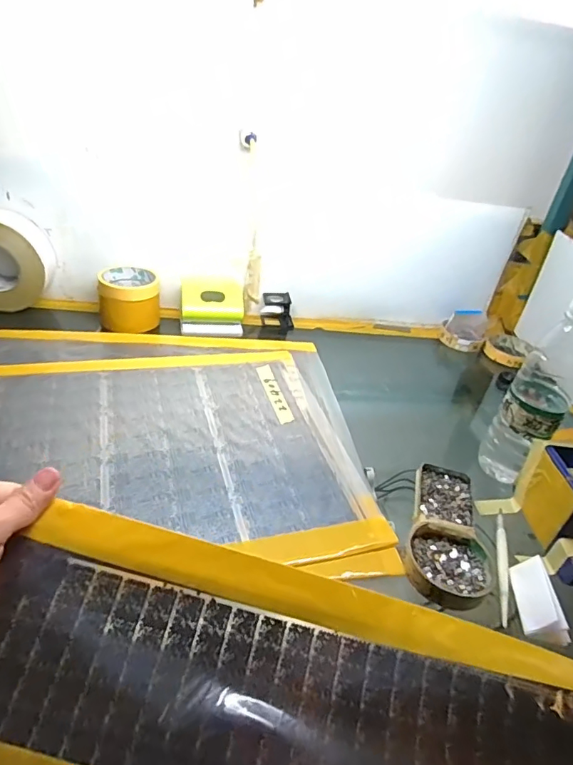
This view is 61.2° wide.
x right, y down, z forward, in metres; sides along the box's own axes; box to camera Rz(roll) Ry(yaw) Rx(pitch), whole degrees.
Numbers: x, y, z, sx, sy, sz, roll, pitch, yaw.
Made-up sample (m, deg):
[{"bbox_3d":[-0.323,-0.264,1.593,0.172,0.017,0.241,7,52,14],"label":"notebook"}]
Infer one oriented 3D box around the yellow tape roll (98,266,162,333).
[{"bbox_3d":[-0.249,-0.133,0.774,0.088,0.077,0.088,5,34,-3],"label":"yellow tape roll"}]

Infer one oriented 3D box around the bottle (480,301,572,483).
[{"bbox_3d":[0.282,0.014,0.541,0.059,0.227,0.067,26,38,27],"label":"bottle"}]

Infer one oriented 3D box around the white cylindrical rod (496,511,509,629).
[{"bbox_3d":[0.211,0.174,0.475,0.009,0.011,0.141,14,34,11],"label":"white cylindrical rod"}]

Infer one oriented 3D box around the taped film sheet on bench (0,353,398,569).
[{"bbox_3d":[-0.196,0.073,0.530,0.534,0.010,0.354,-4,36,-19],"label":"taped film sheet on bench"}]

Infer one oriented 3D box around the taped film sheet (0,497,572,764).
[{"bbox_3d":[0.025,0.192,0.268,0.442,0.041,0.154,16,61,2],"label":"taped film sheet"}]

